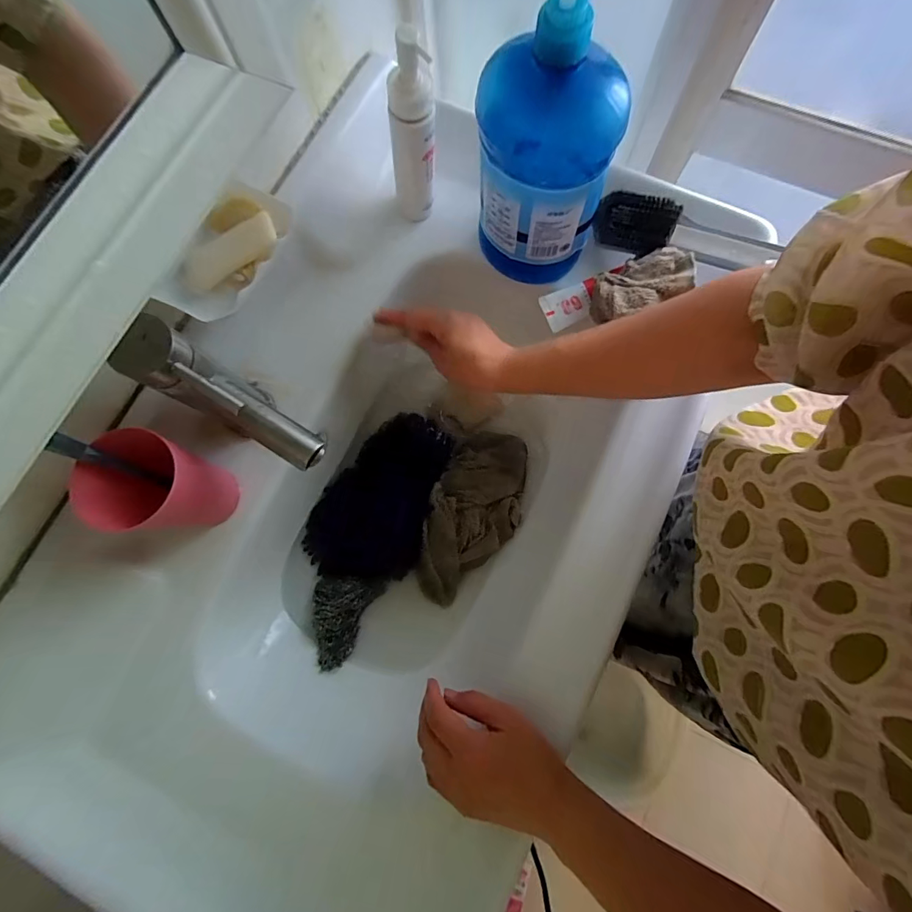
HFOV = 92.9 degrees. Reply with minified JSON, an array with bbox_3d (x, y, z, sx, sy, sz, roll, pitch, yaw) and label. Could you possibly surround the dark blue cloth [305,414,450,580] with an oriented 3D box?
[{"bbox_3d":[-0.093,0.042,0.513,0.134,0.038,0.202,16,79,4],"label":"dark blue cloth"}]

